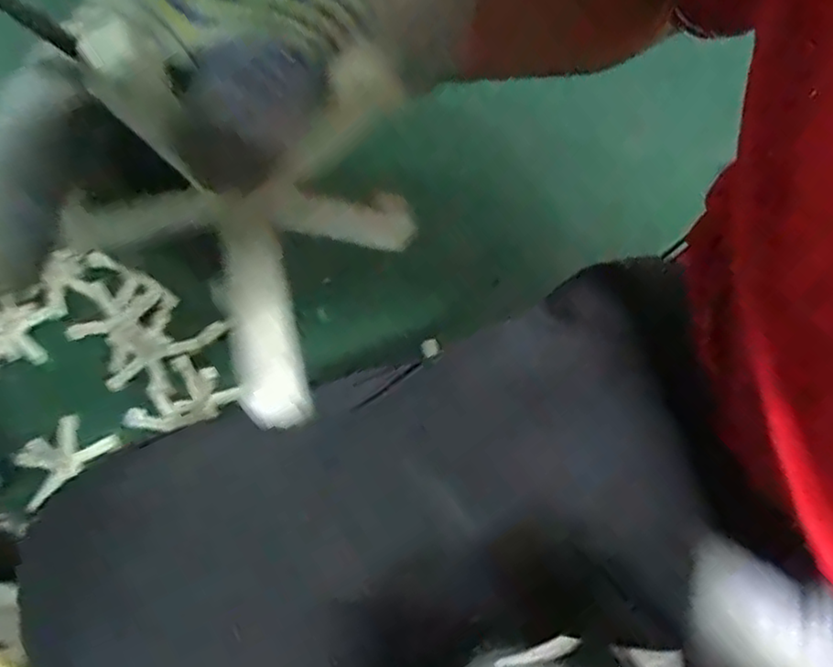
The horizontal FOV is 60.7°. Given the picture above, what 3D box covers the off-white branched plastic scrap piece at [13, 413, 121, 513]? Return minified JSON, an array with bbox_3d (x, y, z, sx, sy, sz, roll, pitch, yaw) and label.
[{"bbox_3d":[-0.389,0.130,0.785,0.016,0.062,0.111,-14,19,31],"label":"off-white branched plastic scrap piece"}]

